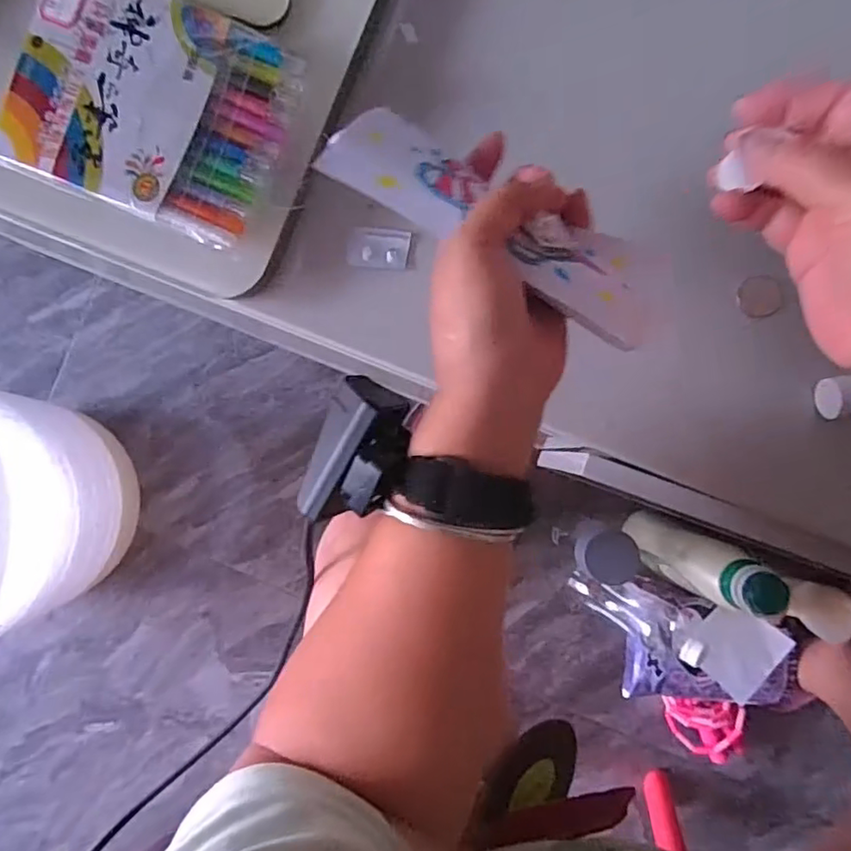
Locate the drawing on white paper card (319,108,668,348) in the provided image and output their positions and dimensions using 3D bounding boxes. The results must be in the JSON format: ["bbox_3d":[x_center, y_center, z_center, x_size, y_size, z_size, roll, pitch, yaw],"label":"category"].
[{"bbox_3d":[0.034,-0.096,0.269,0.163,0.015,0.063,26,62,-4],"label":"drawing on white paper card"}]

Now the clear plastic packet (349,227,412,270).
[{"bbox_3d":[-0.028,-0.108,0.356,0.036,0.008,0.022,5,89,1],"label":"clear plastic packet"}]

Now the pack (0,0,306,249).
[{"bbox_3d":[-0.157,-0.181,0.330,0.154,0.015,0.117,22,89,1],"label":"pack"}]

